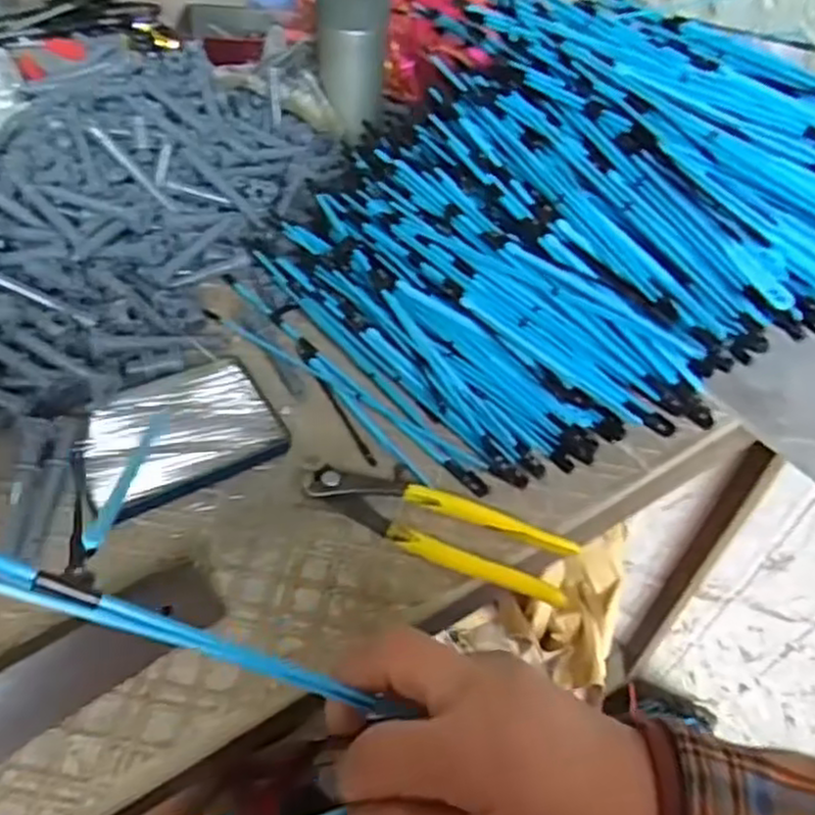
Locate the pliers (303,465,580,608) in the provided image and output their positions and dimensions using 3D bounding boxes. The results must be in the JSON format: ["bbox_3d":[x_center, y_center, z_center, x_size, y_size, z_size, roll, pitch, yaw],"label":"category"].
[{"bbox_3d":[0.018,0.071,0.434,0.161,0.016,0.047,22,48,14],"label":"pliers"}]

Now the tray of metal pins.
[{"bbox_3d":[-0.150,0.014,0.474,0.122,0.015,0.090,-21,52,-24],"label":"tray of metal pins"}]

